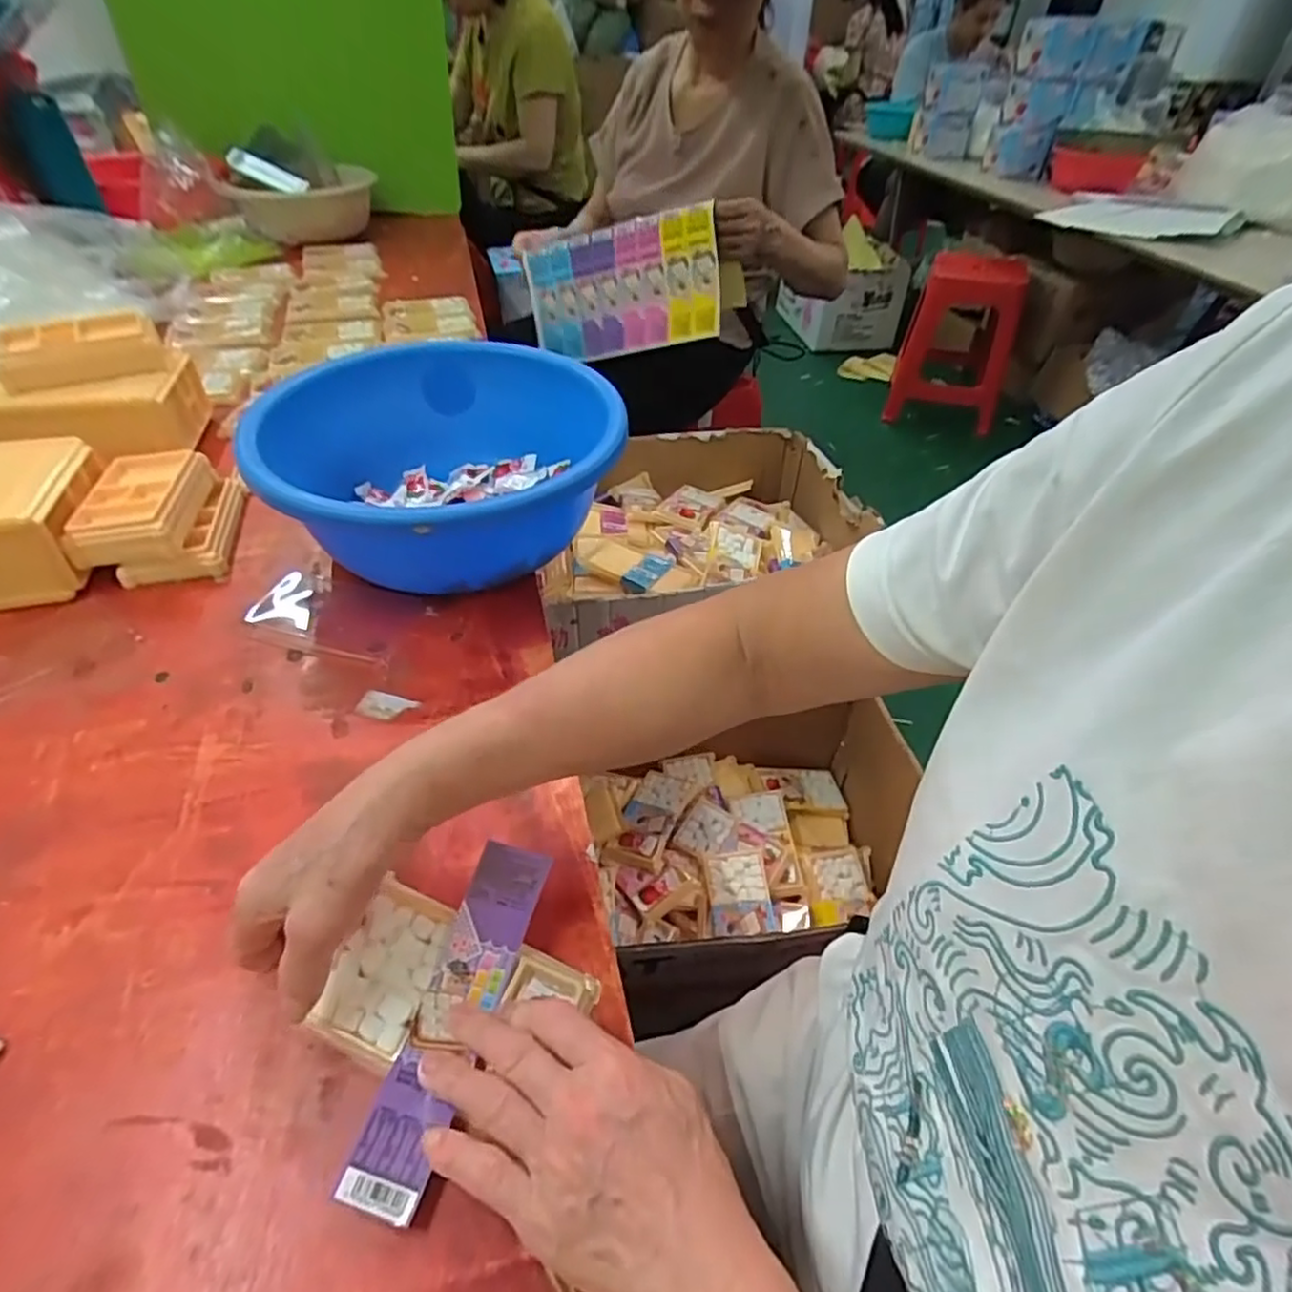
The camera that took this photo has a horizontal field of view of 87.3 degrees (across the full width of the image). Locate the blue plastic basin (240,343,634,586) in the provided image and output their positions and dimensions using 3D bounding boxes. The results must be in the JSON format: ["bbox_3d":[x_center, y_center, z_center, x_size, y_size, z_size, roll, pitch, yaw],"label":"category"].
[{"bbox_3d":[-0.179,-0.158,0.624,0.278,0.123,0.303,2,45,-2],"label":"blue plastic basin"}]

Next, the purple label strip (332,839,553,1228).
[{"bbox_3d":[-0.095,0.179,0.334,0.038,0.032,0.159,14,59,11],"label":"purple label strip"}]

